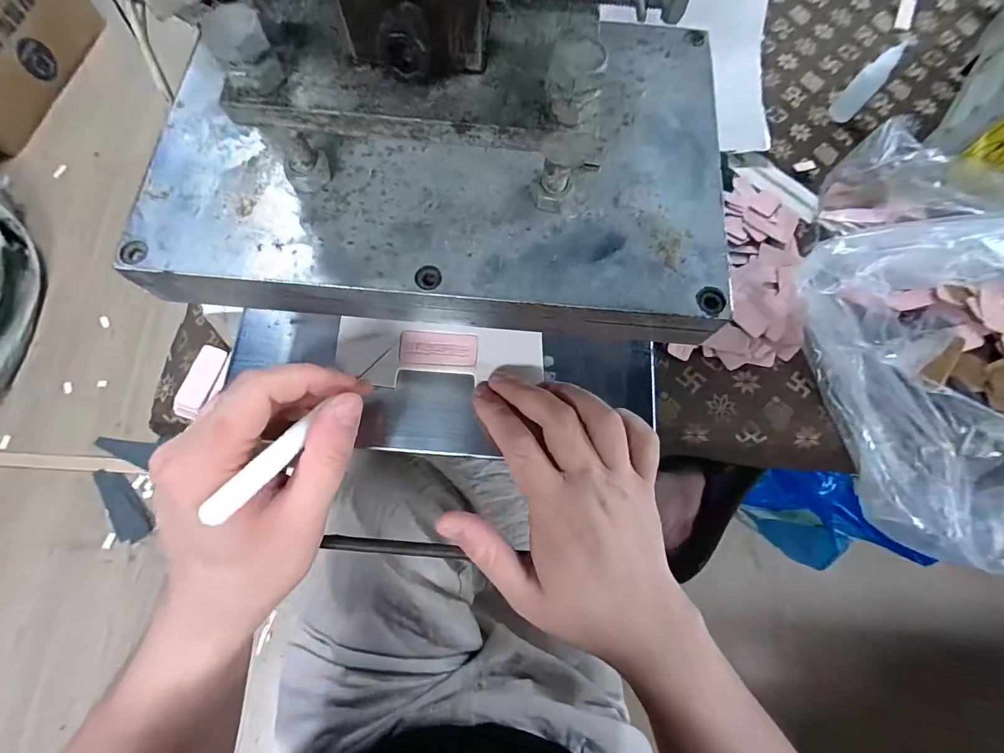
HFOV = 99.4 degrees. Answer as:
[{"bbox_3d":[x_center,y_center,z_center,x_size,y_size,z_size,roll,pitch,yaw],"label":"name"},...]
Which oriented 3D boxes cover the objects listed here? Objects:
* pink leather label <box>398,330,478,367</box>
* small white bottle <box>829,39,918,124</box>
[{"bbox_3d":[-0.042,-0.018,0.284,0.050,0.004,0.023,2,81,-2],"label":"pink leather label"},{"bbox_3d":[0.349,-0.281,0.406,0.022,0.071,0.022,41,78,9],"label":"small white bottle"}]

